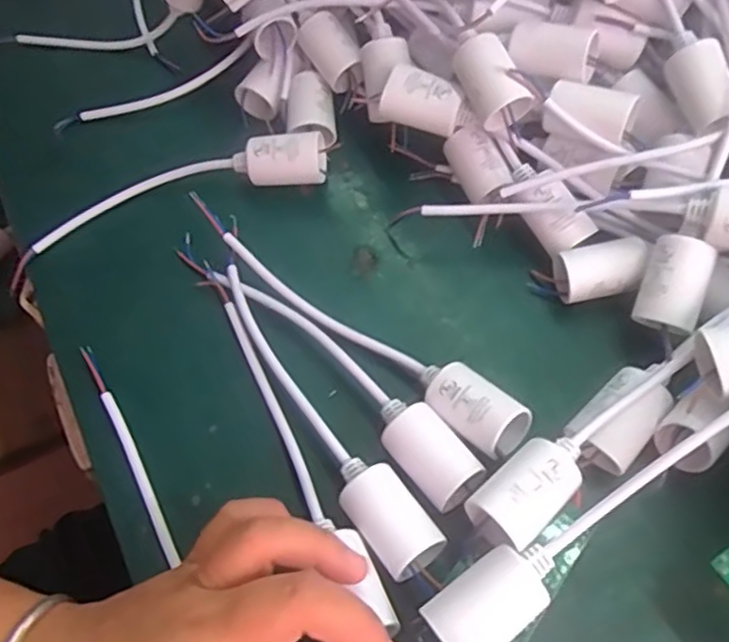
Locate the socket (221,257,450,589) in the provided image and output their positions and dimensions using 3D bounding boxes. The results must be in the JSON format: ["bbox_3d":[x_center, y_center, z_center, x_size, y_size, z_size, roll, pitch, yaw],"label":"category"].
[{"bbox_3d":[-0.029,0.040,0.323,0.027,0.029,0.181,-33,64,-15],"label":"socket"}]

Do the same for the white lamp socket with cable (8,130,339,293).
[{"bbox_3d":[-0.115,-0.074,0.392,0.202,0.025,0.049,-22,61,-9],"label":"white lamp socket with cable"}]

